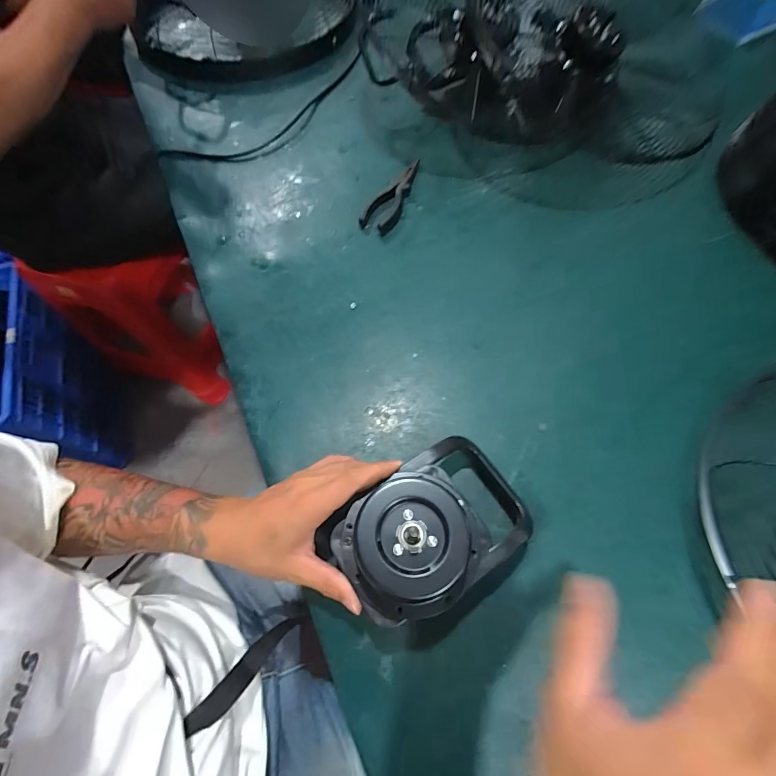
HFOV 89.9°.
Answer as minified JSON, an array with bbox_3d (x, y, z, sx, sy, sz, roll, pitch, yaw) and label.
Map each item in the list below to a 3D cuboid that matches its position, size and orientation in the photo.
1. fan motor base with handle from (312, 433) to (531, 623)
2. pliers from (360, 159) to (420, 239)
[{"bbox_3d":[0.038,0.119,0.335,0.165,0.094,0.111,-33,68,-11],"label":"fan motor base with handle"},{"bbox_3d":[0.012,-0.283,0.568,0.044,0.014,0.147,24,69,13],"label":"pliers"}]

